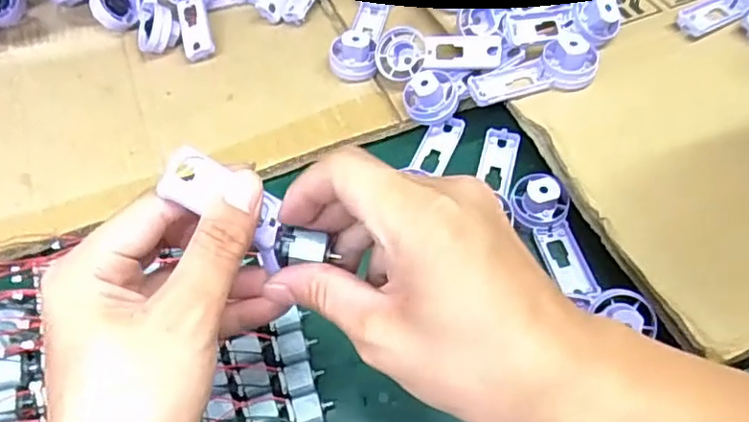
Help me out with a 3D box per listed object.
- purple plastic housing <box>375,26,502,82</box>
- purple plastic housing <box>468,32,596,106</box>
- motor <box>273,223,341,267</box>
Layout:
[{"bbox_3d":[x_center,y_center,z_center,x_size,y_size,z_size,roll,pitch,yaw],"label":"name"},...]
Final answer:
[{"bbox_3d":[0.048,-0.116,0.465,0.092,0.022,0.037,9,91,22],"label":"purple plastic housing"},{"bbox_3d":[0.113,-0.101,0.435,0.090,0.025,0.035,-11,57,-4],"label":"purple plastic housing"},{"bbox_3d":[-0.032,0.018,0.274,0.021,0.013,0.017,4,61,4],"label":"motor"}]

